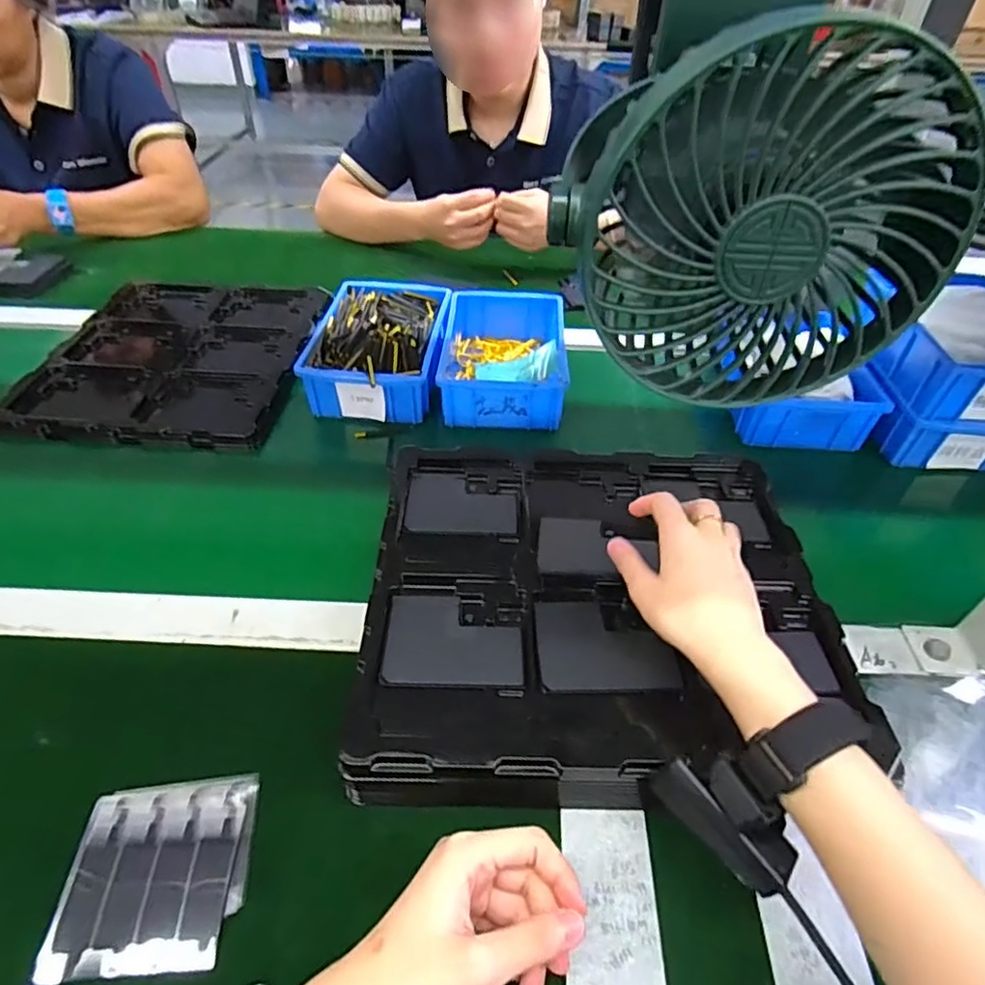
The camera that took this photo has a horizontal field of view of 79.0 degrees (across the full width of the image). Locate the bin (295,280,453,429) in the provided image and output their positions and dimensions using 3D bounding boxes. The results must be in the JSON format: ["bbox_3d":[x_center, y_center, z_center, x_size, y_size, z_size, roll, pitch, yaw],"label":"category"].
[{"bbox_3d":[-0.125,-0.169,0.693,0.137,0.073,0.212,4,43,1],"label":"bin"}]

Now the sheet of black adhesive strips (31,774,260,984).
[{"bbox_3d":[-0.187,0.209,0.334,0.093,0.005,0.096,-2,45,-5],"label":"sheet of black adhesive strips"}]

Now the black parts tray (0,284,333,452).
[{"bbox_3d":[-0.351,-0.171,0.716,0.303,0.026,0.334,2,44,1],"label":"black parts tray"}]

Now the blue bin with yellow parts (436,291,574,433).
[{"bbox_3d":[0.012,-0.151,0.685,0.134,0.060,0.197,5,43,1],"label":"blue bin with yellow parts"}]

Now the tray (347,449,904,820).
[{"bbox_3d":[0.072,0.082,0.449,0.319,0.055,0.291,0,43,-3],"label":"tray"}]

